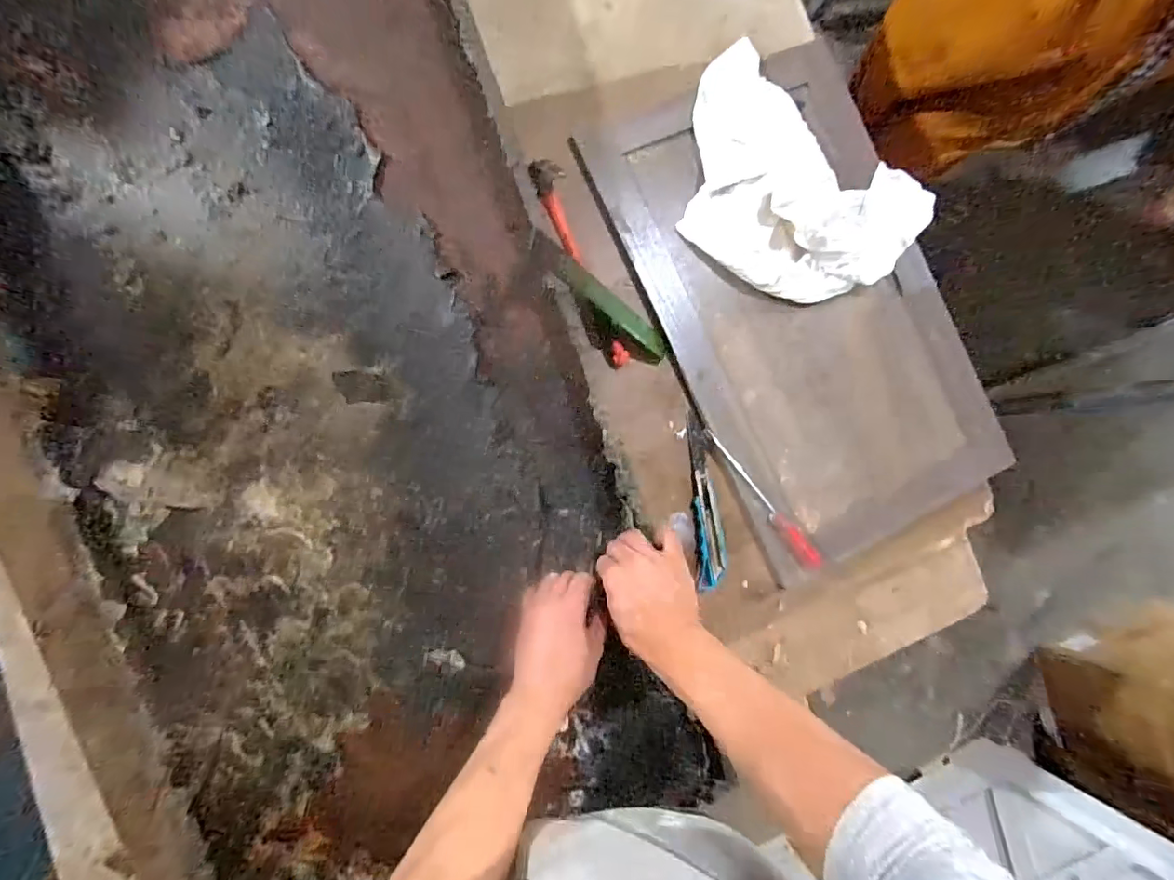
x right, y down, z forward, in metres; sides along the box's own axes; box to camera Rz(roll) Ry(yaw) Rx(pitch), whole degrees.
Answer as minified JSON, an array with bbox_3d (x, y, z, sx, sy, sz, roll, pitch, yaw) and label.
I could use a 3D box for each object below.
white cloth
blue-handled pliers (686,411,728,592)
[{"bbox_3d":[0.273,-0.320,0.660,0.350,0.063,0.260,32,85,-8],"label":"white cloth"},{"bbox_3d":[0.158,0.079,0.674,0.038,0.028,0.221,-3,90,-9],"label":"blue-handled pliers"}]

